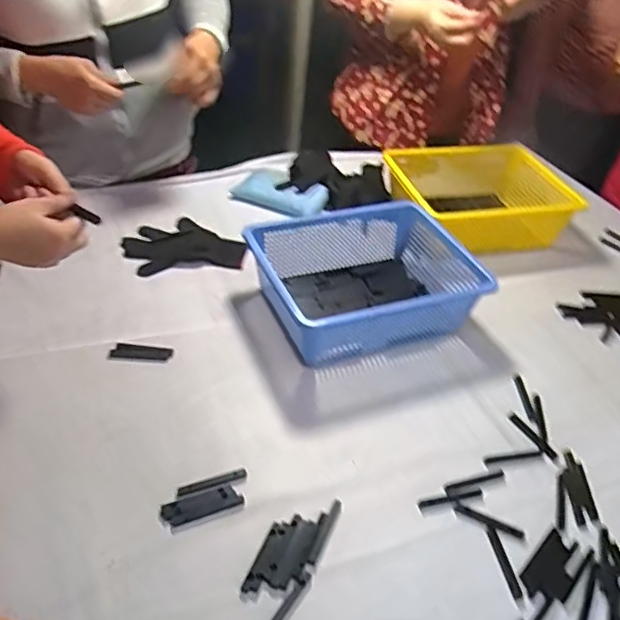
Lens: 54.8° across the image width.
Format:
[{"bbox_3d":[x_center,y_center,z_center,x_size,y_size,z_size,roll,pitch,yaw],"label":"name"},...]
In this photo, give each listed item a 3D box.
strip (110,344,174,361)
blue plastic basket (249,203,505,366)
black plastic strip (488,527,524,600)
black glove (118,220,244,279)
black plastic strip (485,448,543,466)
[{"bbox_3d":[-0.216,0.054,0.772,0.077,0.005,0.023,4,39,-4],"label":"strip"},{"bbox_3d":[0.083,-0.047,0.866,0.314,0.093,0.245,-13,42,-22],"label":"blue plastic basket"},{"bbox_3d":[0.194,0.250,0.595,0.011,0.004,0.072,-1,39,-9],"label":"black plastic strip"},{"bbox_3d":[-0.204,-0.105,0.970,0.181,0.013,0.139,-6,40,-16],"label":"black glove"},{"bbox_3d":[0.234,0.168,0.688,0.073,0.004,0.011,-7,40,-16],"label":"black plastic strip"}]

